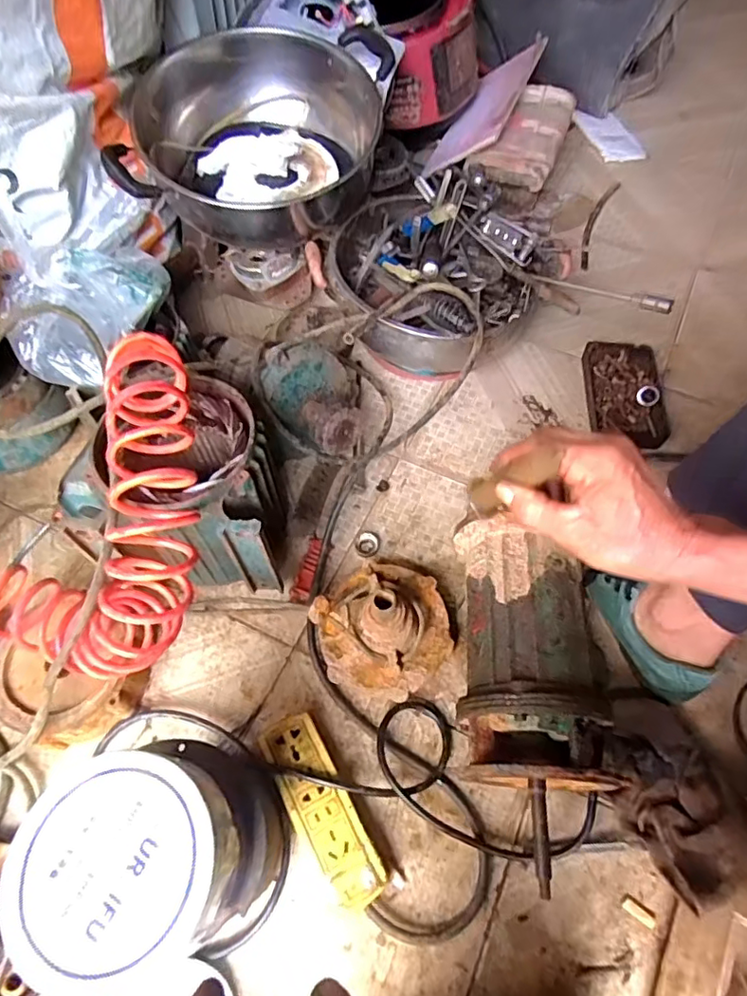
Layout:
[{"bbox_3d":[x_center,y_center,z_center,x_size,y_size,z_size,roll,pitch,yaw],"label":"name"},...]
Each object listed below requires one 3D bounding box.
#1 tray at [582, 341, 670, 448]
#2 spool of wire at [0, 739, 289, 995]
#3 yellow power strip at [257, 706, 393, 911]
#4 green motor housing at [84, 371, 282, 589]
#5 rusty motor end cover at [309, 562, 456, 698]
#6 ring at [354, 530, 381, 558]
[{"bbox_3d":[0.364,-0.158,0.822,0.112,0.031,0.179,7,60,4],"label":"tray"},{"bbox_3d":[-0.151,0.230,0.372,0.140,0.093,0.133,12,61,6],"label":"spool of wire"},{"bbox_3d":[-0.052,0.309,0.569,0.057,0.029,0.177,-25,62,-14],"label":"yellow power strip"},{"bbox_3d":[-0.170,-0.004,0.650,0.173,0.207,0.162,14,61,8],"label":"green motor housing"},{"bbox_3d":[0.013,0.131,0.620,0.147,0.122,0.144,15,60,9],"label":"rusty motor end cover"},{"bbox_3d":[-0.007,0.059,0.724,0.030,0.007,0.036,18,61,10],"label":"ring"}]

